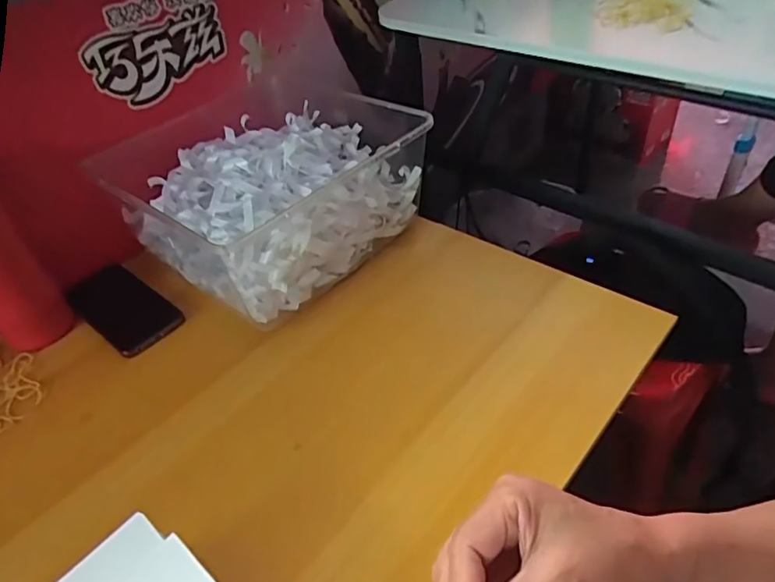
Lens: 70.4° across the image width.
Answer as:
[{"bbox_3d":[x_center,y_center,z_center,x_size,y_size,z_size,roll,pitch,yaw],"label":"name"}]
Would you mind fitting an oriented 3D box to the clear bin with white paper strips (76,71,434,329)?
[{"bbox_3d":[-0.132,-0.120,0.664,0.292,0.140,0.303,27,52,33],"label":"clear bin with white paper strips"}]

